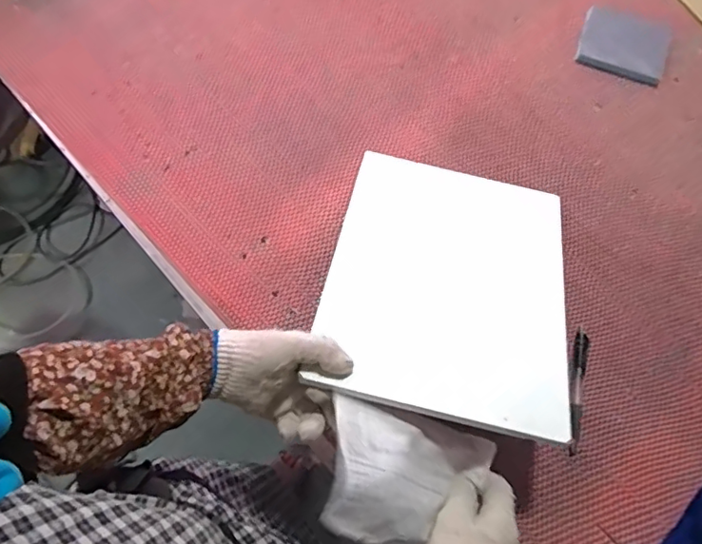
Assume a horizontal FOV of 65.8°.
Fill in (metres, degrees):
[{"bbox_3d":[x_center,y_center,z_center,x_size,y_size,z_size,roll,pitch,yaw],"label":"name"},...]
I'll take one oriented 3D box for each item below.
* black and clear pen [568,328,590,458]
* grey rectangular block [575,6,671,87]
[{"bbox_3d":[0.256,0.133,0.612,0.020,0.013,0.139,14,70,3],"label":"black and clear pen"},{"bbox_3d":[0.386,-0.324,0.768,0.118,0.007,0.107,18,70,5],"label":"grey rectangular block"}]

